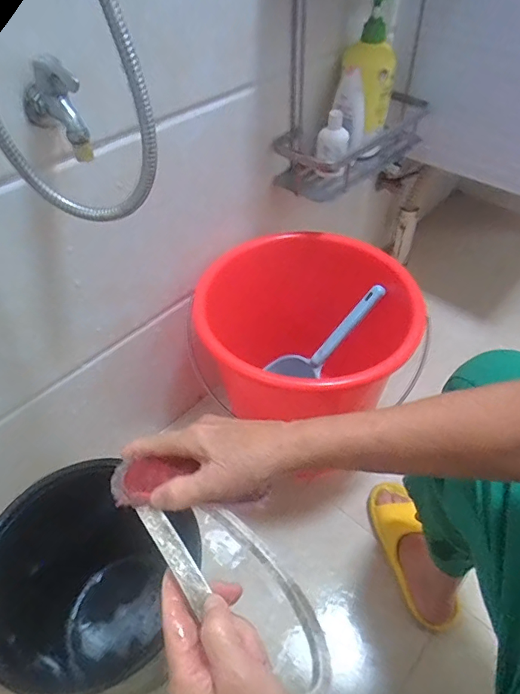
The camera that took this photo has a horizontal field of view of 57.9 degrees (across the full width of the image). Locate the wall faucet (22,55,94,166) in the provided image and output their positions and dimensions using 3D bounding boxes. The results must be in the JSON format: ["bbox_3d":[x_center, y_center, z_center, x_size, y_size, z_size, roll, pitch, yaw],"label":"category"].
[{"bbox_3d":[-0.211,-0.243,0.484,0.044,0.088,0.070,-27,52,-23],"label":"wall faucet"}]

